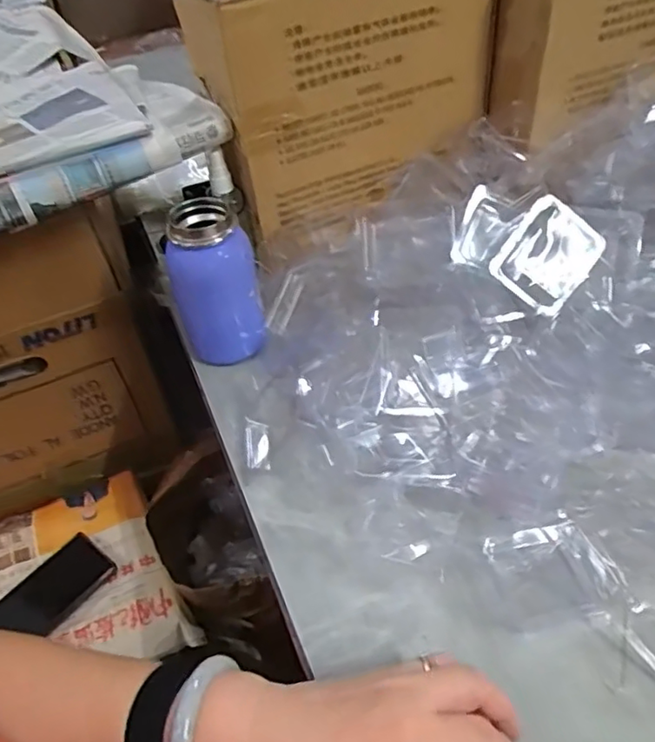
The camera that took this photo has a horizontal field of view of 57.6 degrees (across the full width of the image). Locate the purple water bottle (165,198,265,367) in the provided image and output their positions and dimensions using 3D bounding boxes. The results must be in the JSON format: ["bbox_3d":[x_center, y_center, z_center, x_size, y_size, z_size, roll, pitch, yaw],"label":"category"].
[{"bbox_3d":[-0.101,-0.076,0.537,0.074,0.137,0.063,-9,47,-5],"label":"purple water bottle"}]

